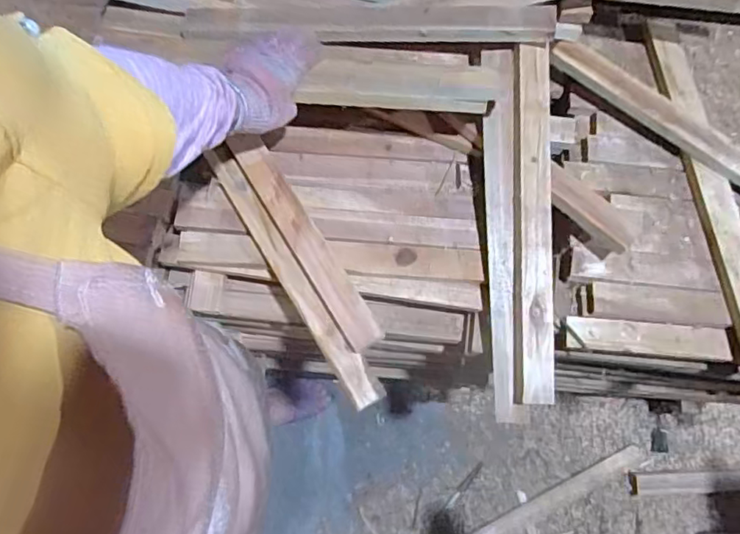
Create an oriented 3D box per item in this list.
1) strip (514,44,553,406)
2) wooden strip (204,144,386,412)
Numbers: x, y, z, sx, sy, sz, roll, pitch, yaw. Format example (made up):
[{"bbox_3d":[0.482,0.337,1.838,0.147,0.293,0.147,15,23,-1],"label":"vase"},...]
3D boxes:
[{"bbox_3d":[0.204,-0.056,0.719,0.044,0.024,0.444,1,84,1],"label":"strip"},{"bbox_3d":[-0.105,0.002,0.728,0.036,0.030,0.393,-32,74,-9],"label":"wooden strip"}]

